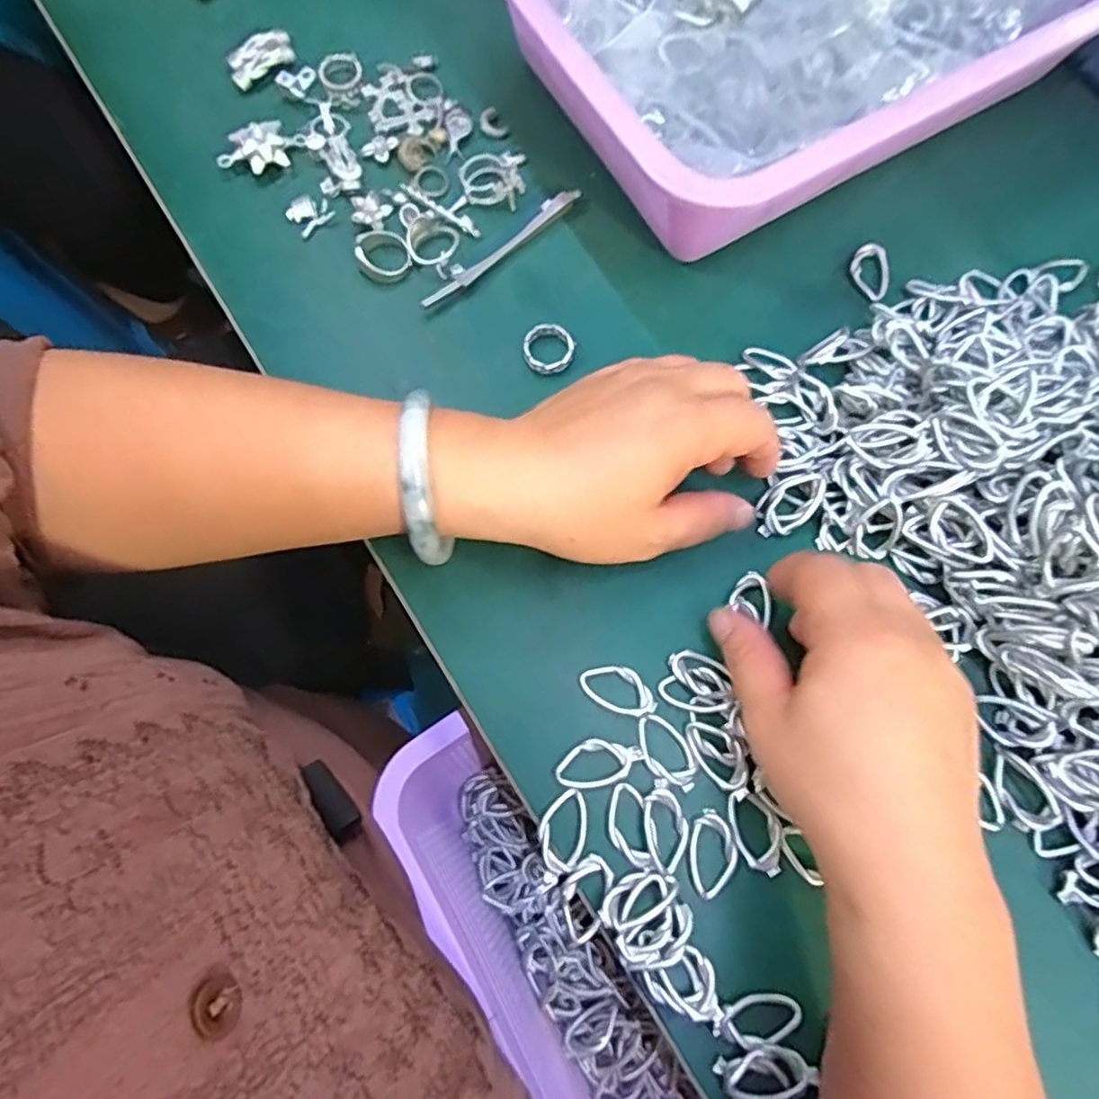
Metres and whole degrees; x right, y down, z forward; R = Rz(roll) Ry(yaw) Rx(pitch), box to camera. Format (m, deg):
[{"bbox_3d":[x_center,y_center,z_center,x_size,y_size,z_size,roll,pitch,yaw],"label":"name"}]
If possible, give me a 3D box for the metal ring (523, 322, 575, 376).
[{"bbox_3d":[0.000,-0.097,0.321,0.024,0.008,0.025,0,78,0],"label":"metal ring"}]

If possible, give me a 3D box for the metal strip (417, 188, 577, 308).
[{"bbox_3d":[-0.023,-0.152,0.334,0.099,0.005,0.009,-43,81,-9],"label":"metal strip"}]

